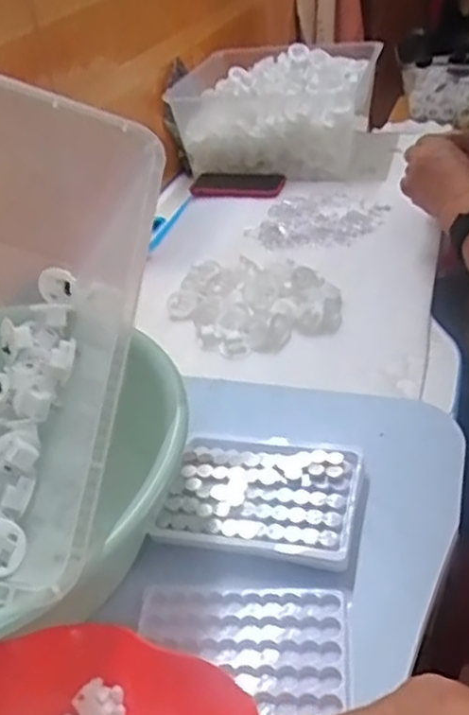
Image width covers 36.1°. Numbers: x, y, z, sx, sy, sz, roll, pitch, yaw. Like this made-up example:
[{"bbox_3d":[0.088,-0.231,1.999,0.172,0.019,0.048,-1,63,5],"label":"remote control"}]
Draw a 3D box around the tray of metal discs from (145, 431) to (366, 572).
[{"bbox_3d":[0.018,0.094,0.491,0.127,0.020,0.095,4,36,16],"label":"tray of metal discs"}]

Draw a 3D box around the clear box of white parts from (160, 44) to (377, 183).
[{"bbox_3d":[0.065,-0.380,1.117,0.271,0.154,0.216,7,37,20],"label":"clear box of white parts"}]

